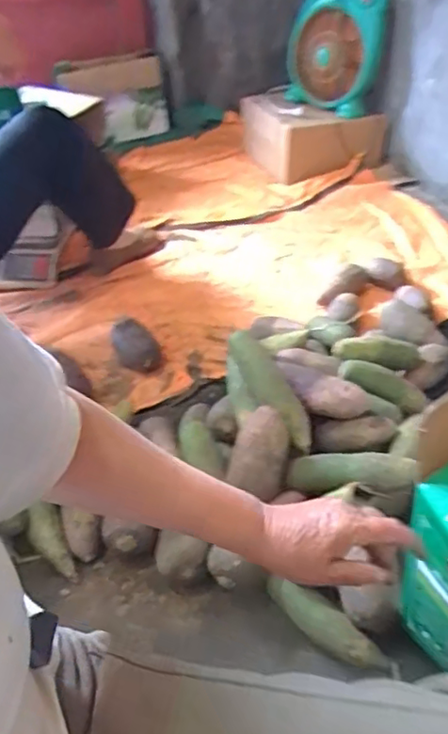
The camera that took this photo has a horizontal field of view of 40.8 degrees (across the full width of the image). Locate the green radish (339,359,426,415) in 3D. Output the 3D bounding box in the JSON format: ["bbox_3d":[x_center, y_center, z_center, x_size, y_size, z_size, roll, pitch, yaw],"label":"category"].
[{"bbox_3d":[0.278,0.034,1.040,0.163,0.044,0.046,26,40,-9],"label":"green radish"}]

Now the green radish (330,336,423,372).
[{"bbox_3d":[0.289,-0.026,1.092,0.192,0.055,0.056,7,33,-28],"label":"green radish"}]

